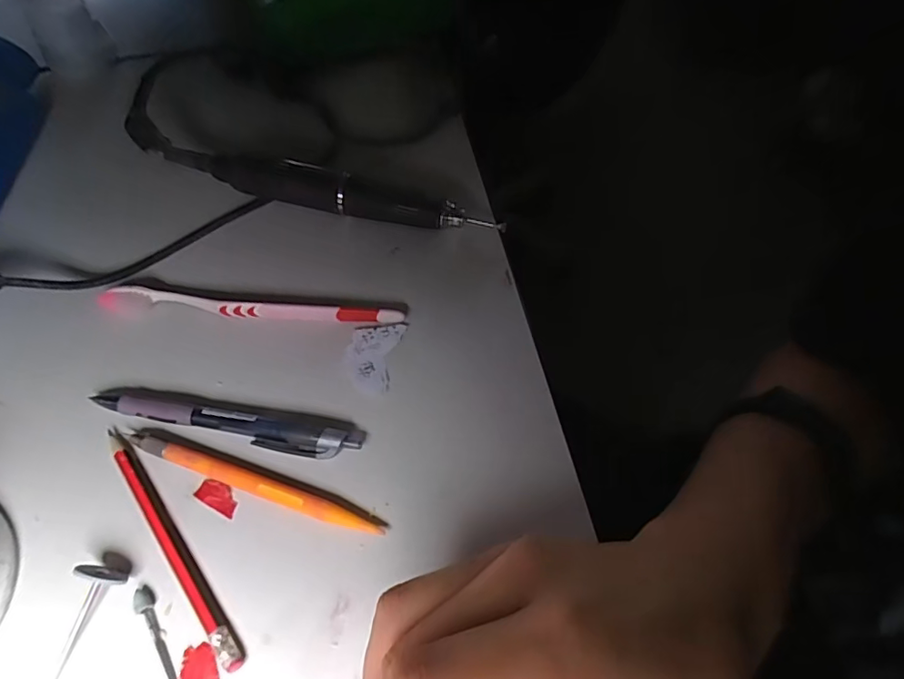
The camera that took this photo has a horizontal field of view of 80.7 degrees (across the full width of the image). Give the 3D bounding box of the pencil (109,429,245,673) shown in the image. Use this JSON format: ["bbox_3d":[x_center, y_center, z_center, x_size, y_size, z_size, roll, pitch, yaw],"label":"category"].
[{"bbox_3d":[-0.127,0.090,0.237,0.007,0.007,0.126,-37,64,-18],"label":"pencil"}]

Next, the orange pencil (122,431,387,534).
[{"bbox_3d":[-0.096,0.066,0.250,0.134,0.007,0.010,16,61,12],"label":"orange pencil"}]

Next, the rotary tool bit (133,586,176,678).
[{"bbox_3d":[-0.122,0.123,0.219,0.006,0.004,0.046,-30,62,-15],"label":"rotary tool bit"}]

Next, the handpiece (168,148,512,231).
[{"bbox_3d":[-0.077,-0.091,0.331,0.211,0.026,0.021,10,60,9],"label":"handpiece"}]

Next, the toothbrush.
[{"bbox_3d":[-0.113,-0.016,0.298,0.171,0.011,0.015,5,59,5],"label":"toothbrush"}]

